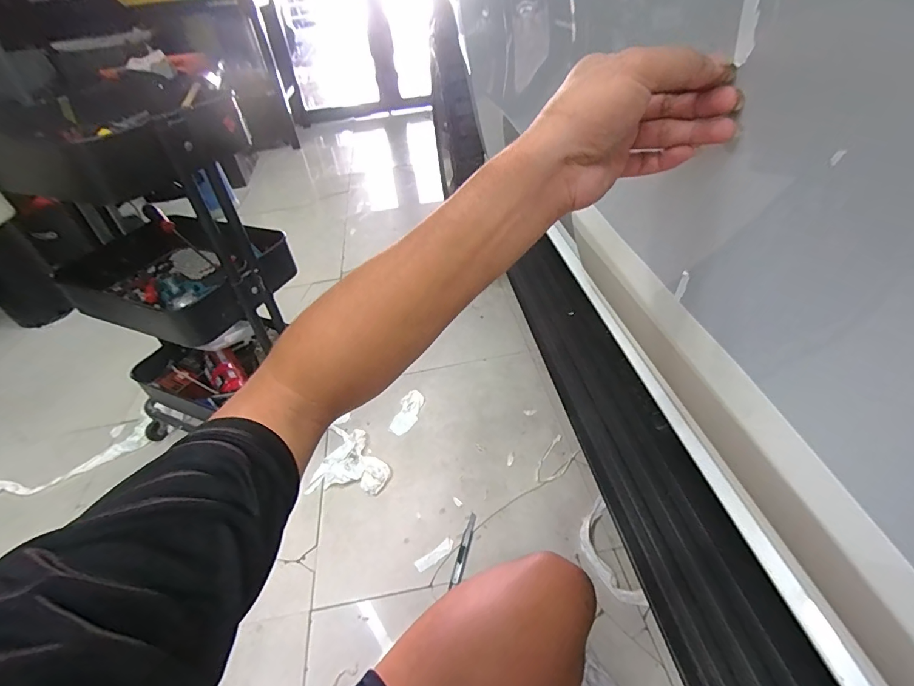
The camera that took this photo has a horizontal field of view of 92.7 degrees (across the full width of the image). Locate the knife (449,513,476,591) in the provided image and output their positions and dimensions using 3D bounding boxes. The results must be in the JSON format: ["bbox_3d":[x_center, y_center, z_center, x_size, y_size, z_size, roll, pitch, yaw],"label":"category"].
[{"bbox_3d":[0.016,0.430,0.908,0.021,0.017,0.153,8,44,16],"label":"knife"}]

